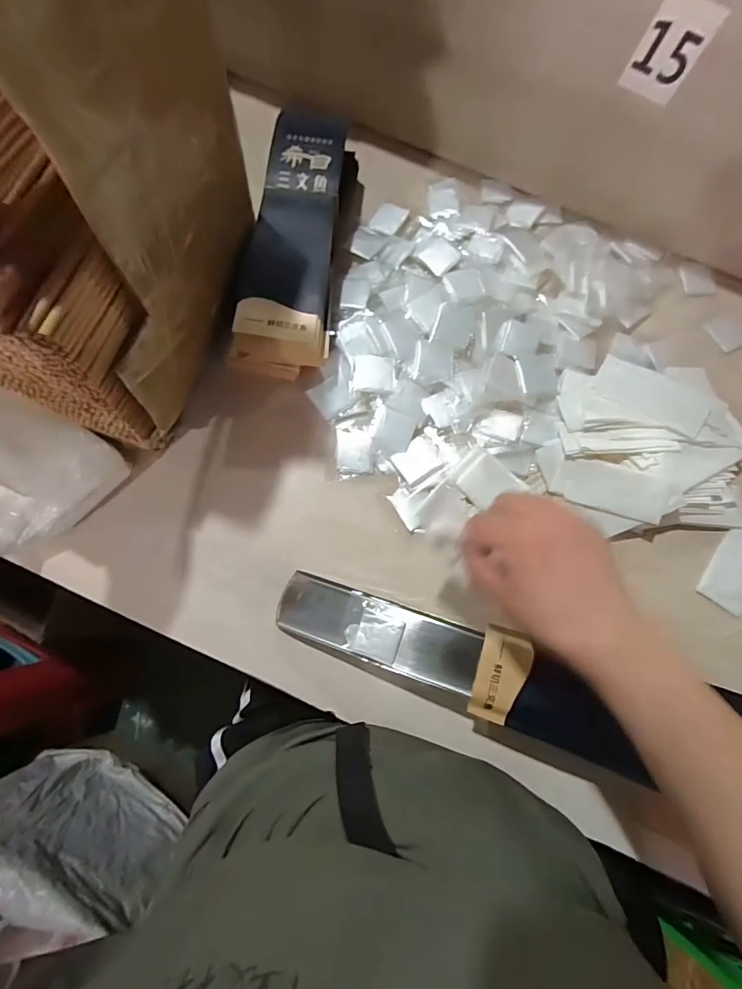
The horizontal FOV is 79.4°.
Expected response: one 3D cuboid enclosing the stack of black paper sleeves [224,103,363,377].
[{"bbox_3d":[-0.073,-0.269,0.463,0.097,0.050,0.295,9,76,1],"label":"stack of black paper sleeves"}]

